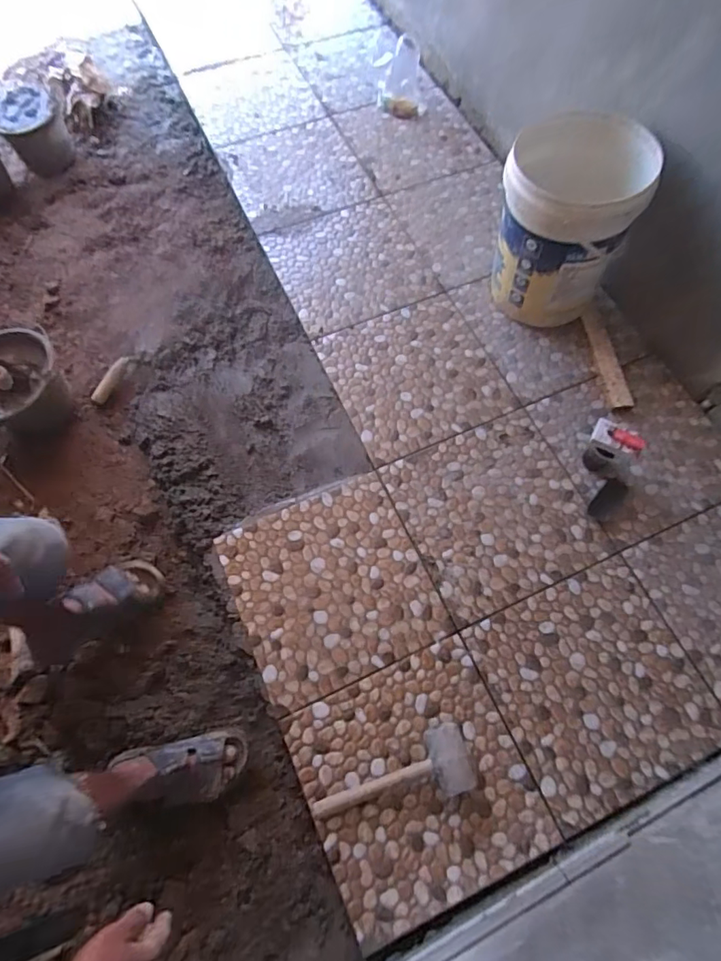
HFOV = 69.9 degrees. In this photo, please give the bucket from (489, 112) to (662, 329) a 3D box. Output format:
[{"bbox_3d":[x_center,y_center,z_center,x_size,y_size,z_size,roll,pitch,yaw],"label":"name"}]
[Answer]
[{"bbox_3d":[0.482,-0.621,1.273,0.300,0.375,0.301,1,70,-3],"label":"bucket"}]

